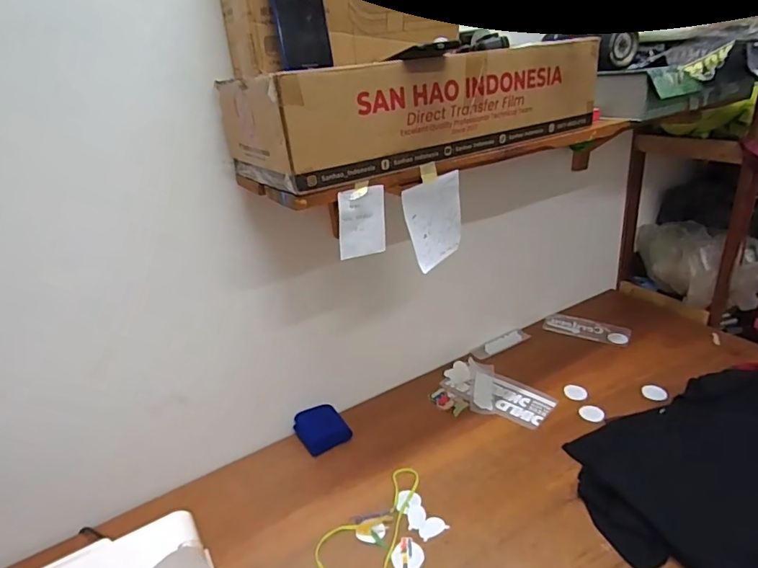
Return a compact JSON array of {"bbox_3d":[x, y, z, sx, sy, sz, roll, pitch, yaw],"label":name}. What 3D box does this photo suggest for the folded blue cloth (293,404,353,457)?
[{"bbox_3d":[-0.136,0.343,1.158,0.117,0.031,0.123,-19,29,-24],"label":"folded blue cloth"}]

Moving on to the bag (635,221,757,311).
[{"bbox_3d":[0.978,-0.066,1.487,0.178,0.175,0.369,-8,26,-4],"label":"bag"}]

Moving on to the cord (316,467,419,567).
[{"bbox_3d":[-0.015,0.467,0.935,0.201,0.009,0.261,-6,26,1],"label":"cord"}]

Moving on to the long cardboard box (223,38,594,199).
[{"bbox_3d":[0.079,-0.316,0.842,0.622,0.146,0.242,-18,28,-22],"label":"long cardboard box"}]

